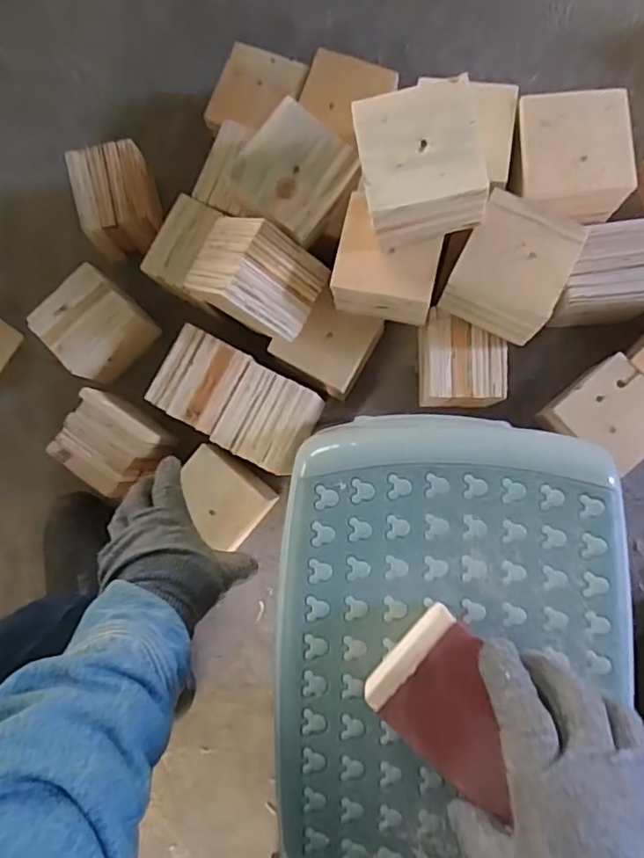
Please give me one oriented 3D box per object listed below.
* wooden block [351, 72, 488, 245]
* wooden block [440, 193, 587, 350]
[{"bbox_3d":[0.081,-0.213,0.501,0.099,0.081,0.098,-10,85,5],"label":"wooden block"},{"bbox_3d":[0.176,-0.148,0.559,0.093,0.072,0.106,25,89,7],"label":"wooden block"}]

